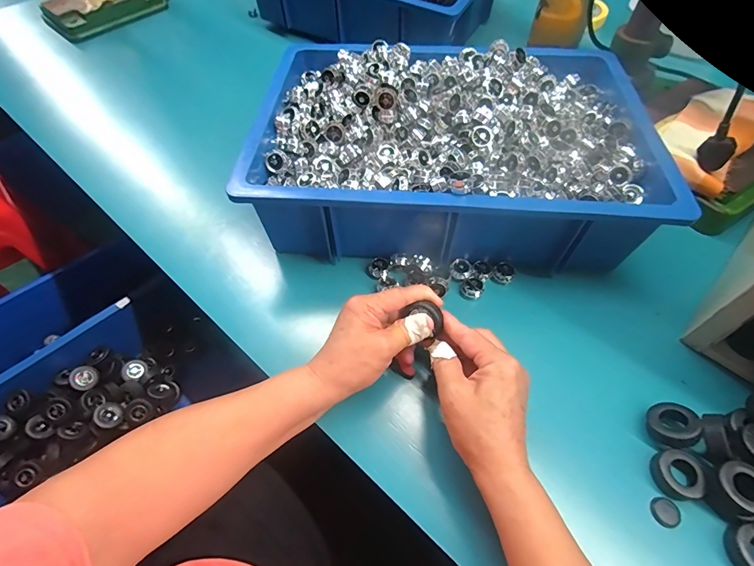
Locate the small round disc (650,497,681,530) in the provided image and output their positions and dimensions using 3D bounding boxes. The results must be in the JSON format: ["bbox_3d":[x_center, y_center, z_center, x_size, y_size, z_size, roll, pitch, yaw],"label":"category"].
[{"bbox_3d":[0.232,0.184,0.307,0.021,0.004,0.021,-1,57,2],"label":"small round disc"}]

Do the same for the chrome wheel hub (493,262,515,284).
[{"bbox_3d":[0.145,-0.010,0.438,0.021,0.020,0.018,21,61,15],"label":"chrome wheel hub"}]

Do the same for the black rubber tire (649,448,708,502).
[{"bbox_3d":[0.246,0.156,0.314,0.032,0.017,0.037,-7,57,-2],"label":"black rubber tire"}]

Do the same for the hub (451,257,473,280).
[{"bbox_3d":[0.096,-0.016,0.433,0.023,0.012,0.021,-1,57,2],"label":"hub"}]

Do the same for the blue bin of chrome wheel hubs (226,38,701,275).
[{"bbox_3d":[0.093,-0.171,0.483,0.437,0.127,0.304,2,58,4],"label":"blue bin of chrome wheel hubs"}]

